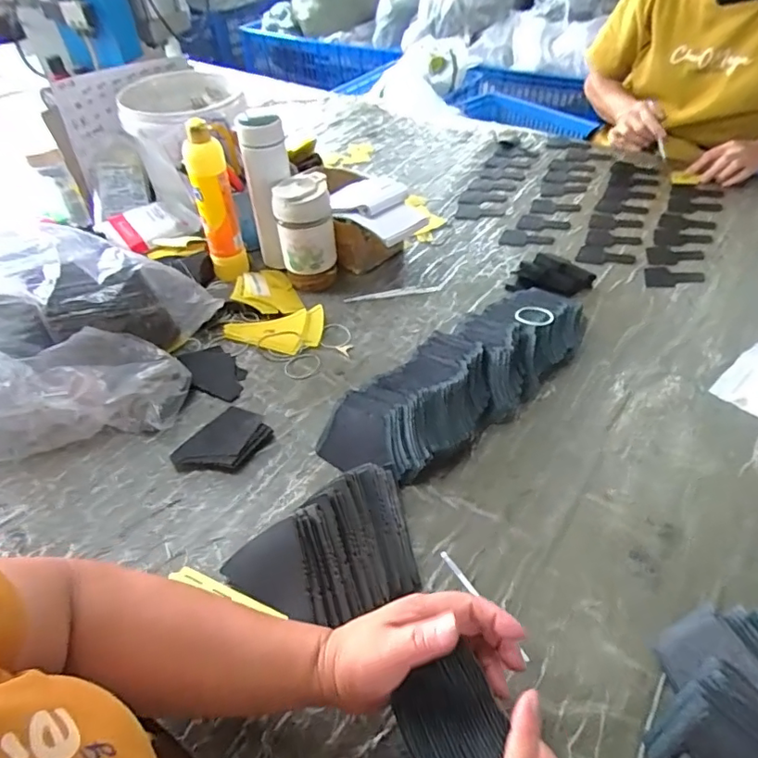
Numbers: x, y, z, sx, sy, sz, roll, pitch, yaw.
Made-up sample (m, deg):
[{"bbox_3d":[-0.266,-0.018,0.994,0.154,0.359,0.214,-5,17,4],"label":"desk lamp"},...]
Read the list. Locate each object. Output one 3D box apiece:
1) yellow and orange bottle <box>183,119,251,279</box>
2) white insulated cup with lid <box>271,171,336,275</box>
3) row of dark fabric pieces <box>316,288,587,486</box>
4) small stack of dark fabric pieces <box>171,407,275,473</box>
[{"bbox_3d":[-0.245,-0.262,0.796,0.060,0.230,0.063,-16,47,-12],"label":"yellow and orange bottle"},{"bbox_3d":[-0.106,-0.219,0.774,0.078,0.131,0.074,-2,46,2],"label":"white insulated cup with lid"},{"bbox_3d":[0.109,-0.009,0.646,0.388,0.063,0.131,-34,52,-26],"label":"row of dark fabric pieces"},{"bbox_3d":[-0.178,0.075,0.610,0.076,0.013,0.100,25,53,27],"label":"small stack of dark fabric pieces"}]

